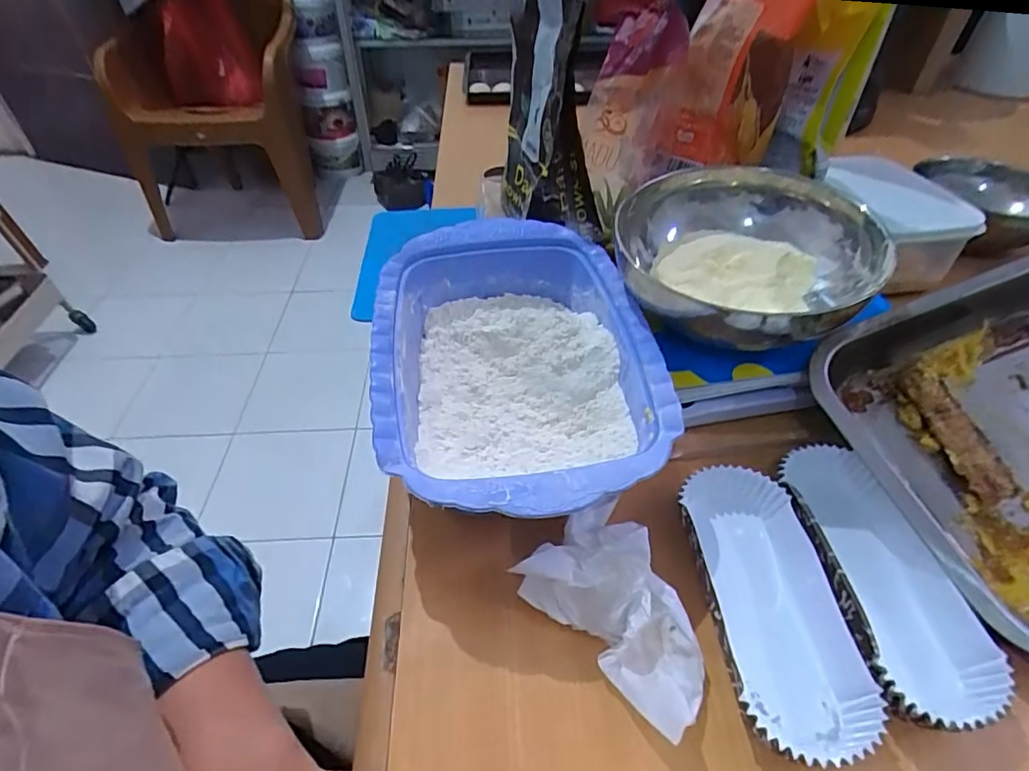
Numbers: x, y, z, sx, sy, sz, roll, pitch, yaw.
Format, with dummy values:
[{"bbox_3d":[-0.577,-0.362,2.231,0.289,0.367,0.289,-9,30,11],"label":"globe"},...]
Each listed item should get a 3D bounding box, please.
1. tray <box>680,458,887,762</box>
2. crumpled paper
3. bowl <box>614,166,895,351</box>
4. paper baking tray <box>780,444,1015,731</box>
[{"bbox_3d":[0.135,0.112,0.288,0.066,0.029,0.147,-4,46,-3],"label":"tray"},{"bbox_3d":[0.058,0.114,0.278,0.063,0.043,0.100,-33,53,-27],"label":"crumpled paper"},{"bbox_3d":[0.155,-0.093,0.380,0.160,0.053,0.166,-1,45,1],"label":"bowl"},{"bbox_3d":[0.197,0.101,0.296,0.068,0.030,0.147,-3,46,-2],"label":"paper baking tray"}]

